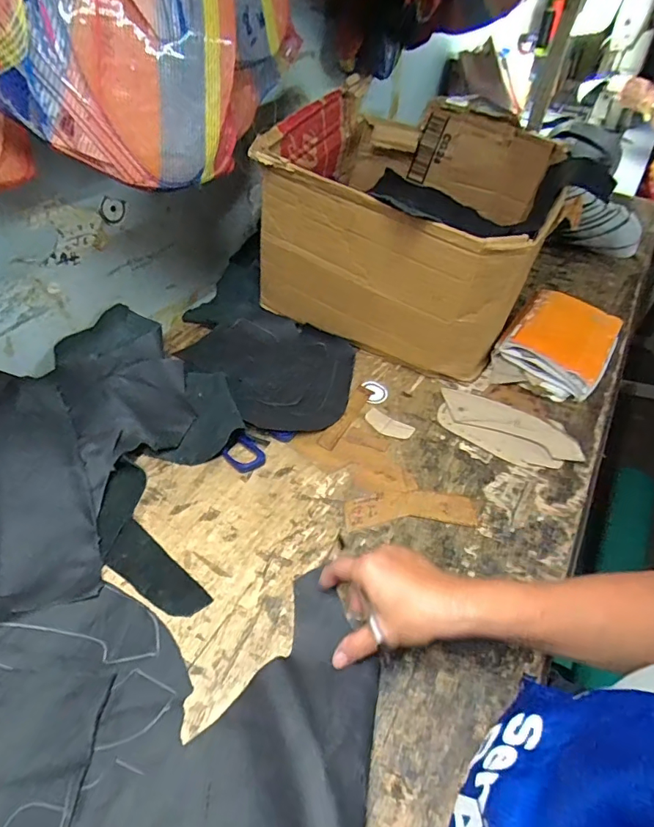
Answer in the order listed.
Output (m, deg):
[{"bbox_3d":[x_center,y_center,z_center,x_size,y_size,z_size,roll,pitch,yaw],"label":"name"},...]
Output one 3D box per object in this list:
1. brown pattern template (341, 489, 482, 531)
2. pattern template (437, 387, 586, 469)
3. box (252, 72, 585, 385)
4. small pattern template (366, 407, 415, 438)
[{"bbox_3d":[0.092,0.104,0.510,0.142,0.004,0.048,-3,45,-8],"label":"brown pattern template"},{"bbox_3d":[0.227,0.020,0.599,0.177,0.008,0.085,27,55,23],"label":"pattern template"},{"bbox_3d":[0.144,-0.287,0.730,0.357,0.258,0.453,22,47,18],"label":"box"},{"bbox_3d":[0.079,0.013,0.599,0.064,0.004,0.031,27,49,20],"label":"small pattern template"}]

